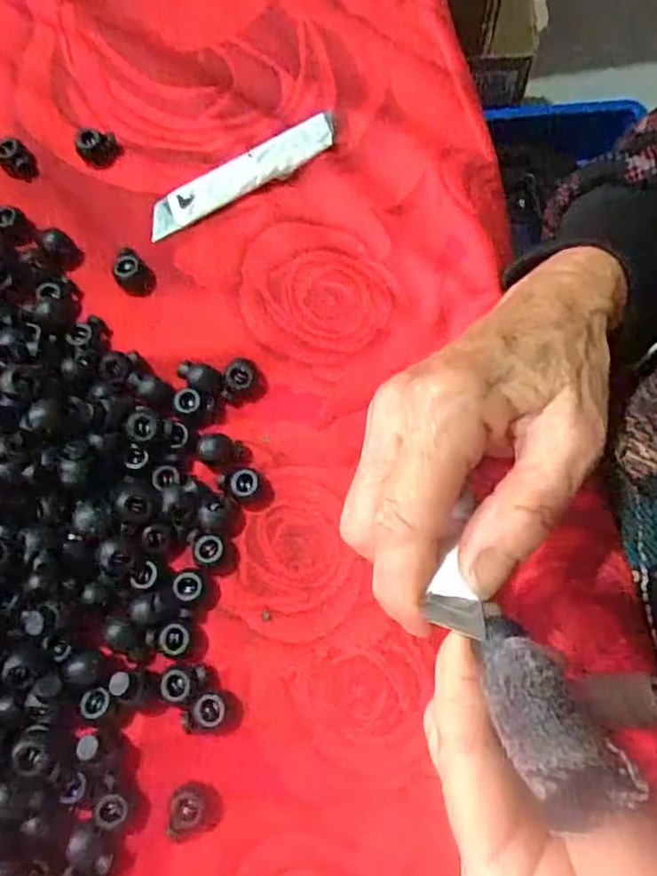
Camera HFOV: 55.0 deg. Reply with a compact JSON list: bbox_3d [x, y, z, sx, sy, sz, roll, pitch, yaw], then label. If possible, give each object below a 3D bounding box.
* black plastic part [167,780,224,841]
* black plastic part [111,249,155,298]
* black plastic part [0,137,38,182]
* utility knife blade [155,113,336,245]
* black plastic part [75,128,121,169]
[{"bbox_3d":[-0.049,0.137,0.232,0.017,0.012,0.017,-1,71,2],"label":"black plastic part"},{"bbox_3d":[-0.090,-0.075,0.291,0.015,0.011,0.020,-38,74,-10],"label":"black plastic part"},{"bbox_3d":[-0.154,-0.137,0.311,0.016,0.012,0.016,-1,71,2],"label":"black plastic part"},{"bbox_3d":[-0.042,-0.129,0.307,0.101,0.008,0.019,-30,73,-8],"label":"utility knife blade"},{"bbox_3d":[-0.114,-0.143,0.312,0.019,0.013,0.015,-33,73,-9],"label":"black plastic part"}]

